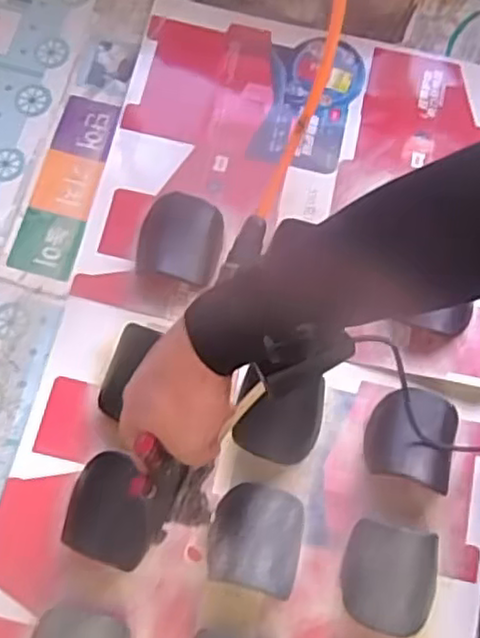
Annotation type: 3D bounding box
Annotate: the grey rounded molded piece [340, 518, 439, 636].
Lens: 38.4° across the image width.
[{"bbox_3d":[0.139,0.239,0.639,0.087,0.047,0.094,14,73,2],"label":"grey rounded molded piece"}]

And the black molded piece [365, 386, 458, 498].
[{"bbox_3d":[0.171,0.115,0.682,0.088,0.045,0.093,17,73,3],"label":"black molded piece"}]

